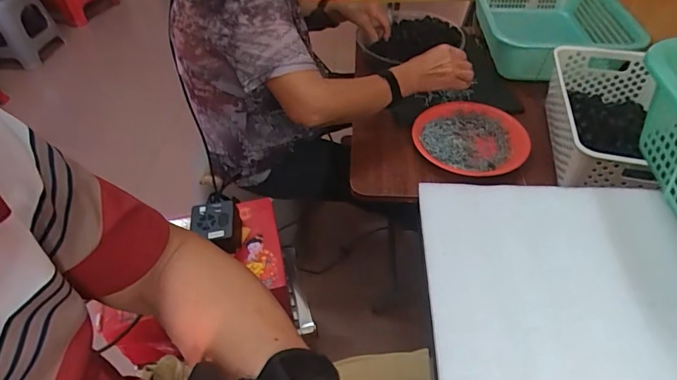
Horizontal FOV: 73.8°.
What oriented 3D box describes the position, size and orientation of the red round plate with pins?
[{"bbox_3d":[0.235,-0.091,0.807,0.202,0.042,0.184,2,46,4],"label":"red round plate with pins"}]

